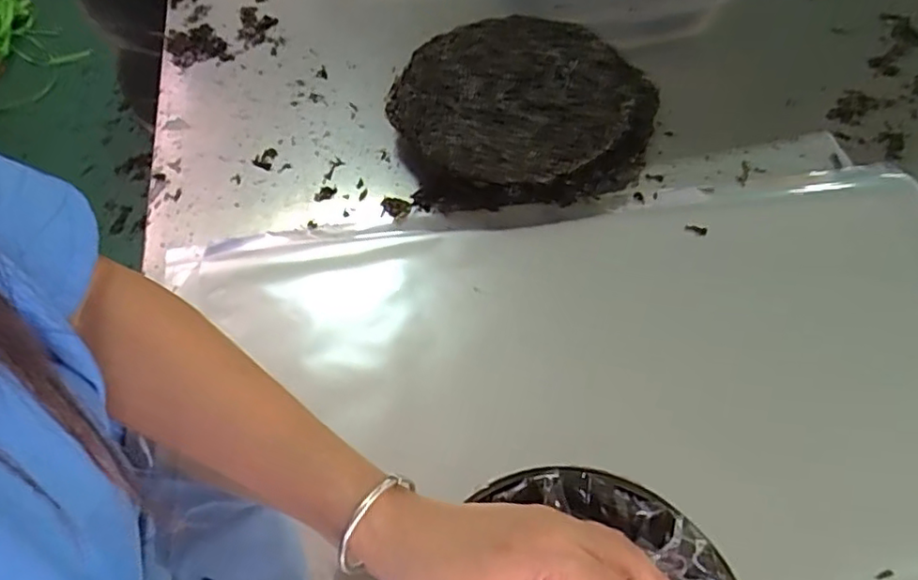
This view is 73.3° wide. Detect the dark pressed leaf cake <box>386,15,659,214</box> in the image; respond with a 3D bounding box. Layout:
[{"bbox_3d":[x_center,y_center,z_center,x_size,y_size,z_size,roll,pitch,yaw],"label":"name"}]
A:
[{"bbox_3d":[0.062,-0.168,0.570,0.239,0.062,0.198,-17,60,-8],"label":"dark pressed leaf cake"}]

